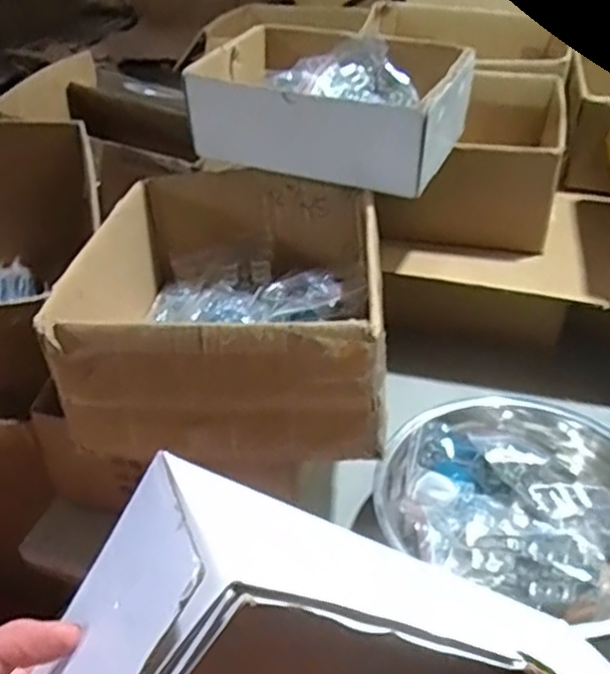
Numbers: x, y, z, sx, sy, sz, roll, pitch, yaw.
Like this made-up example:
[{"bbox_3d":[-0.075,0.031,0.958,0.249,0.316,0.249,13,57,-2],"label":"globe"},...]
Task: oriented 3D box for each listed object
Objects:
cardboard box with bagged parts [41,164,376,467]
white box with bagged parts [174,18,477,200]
[{"bbox_3d":[-0.065,-0.050,0.646,0.248,0.117,0.328,1,37,3],"label":"cardboard box with bagged parts"},{"bbox_3d":[0.029,-0.242,0.735,0.256,0.097,0.183,15,40,20],"label":"white box with bagged parts"}]

